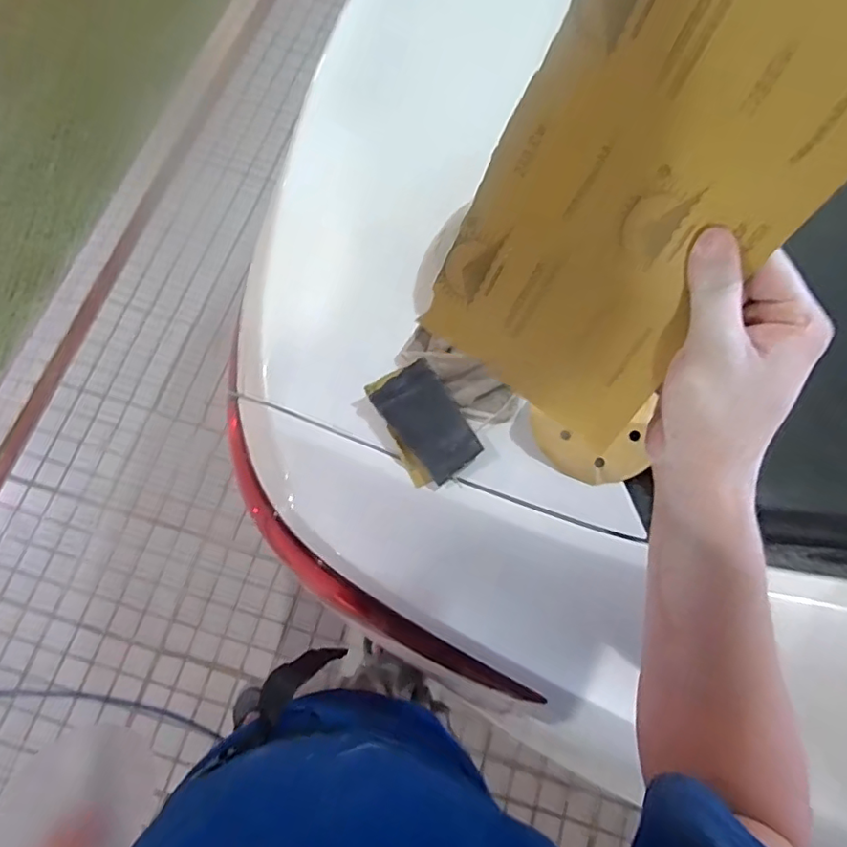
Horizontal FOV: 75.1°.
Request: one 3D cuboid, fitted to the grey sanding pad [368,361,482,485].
[{"bbox_3d":[-0.001,-0.001,0.539,0.074,0.014,0.117,-35,77,13],"label":"grey sanding pad"}]

